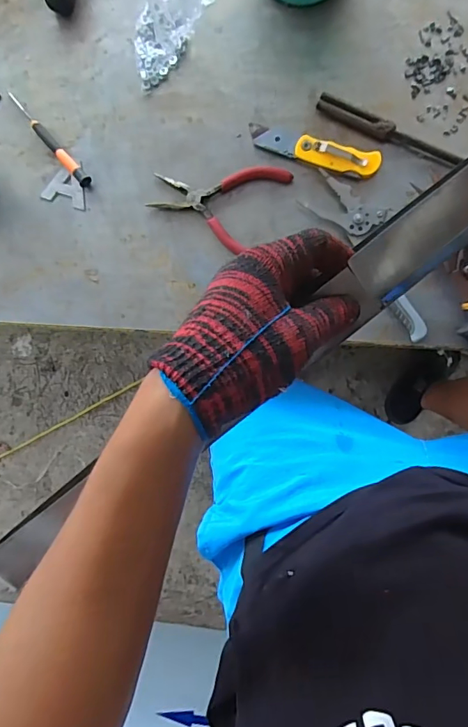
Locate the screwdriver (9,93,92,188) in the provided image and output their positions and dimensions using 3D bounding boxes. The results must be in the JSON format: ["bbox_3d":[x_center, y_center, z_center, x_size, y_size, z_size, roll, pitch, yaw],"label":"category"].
[{"bbox_3d":[-0.211,-0.255,0.535,0.013,0.009,0.140,-42,85,3],"label":"screwdriver"}]

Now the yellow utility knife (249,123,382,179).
[{"bbox_3d":[0.085,-0.228,0.508,0.143,0.011,0.029,17,90,6],"label":"yellow utility knife"}]

